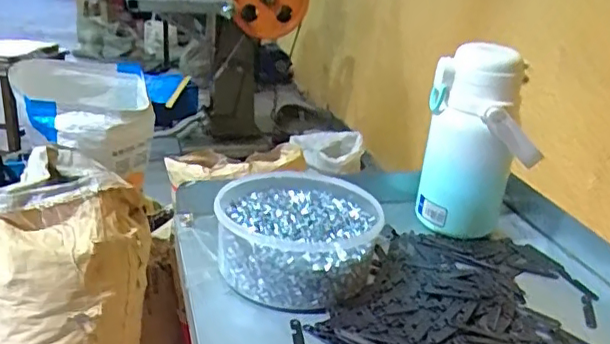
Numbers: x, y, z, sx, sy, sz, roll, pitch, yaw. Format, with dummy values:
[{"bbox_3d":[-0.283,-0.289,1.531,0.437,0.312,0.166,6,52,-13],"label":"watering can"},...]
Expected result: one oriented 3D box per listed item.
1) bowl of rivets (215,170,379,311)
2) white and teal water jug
[{"bbox_3d":[-0.007,0.058,0.563,0.150,0.060,0.168,6,22,2],"label":"bowl of rivets"},{"bbox_3d":[0.181,-0.027,0.620,0.079,0.196,0.077,-4,24,-20],"label":"white and teal water jug"}]

